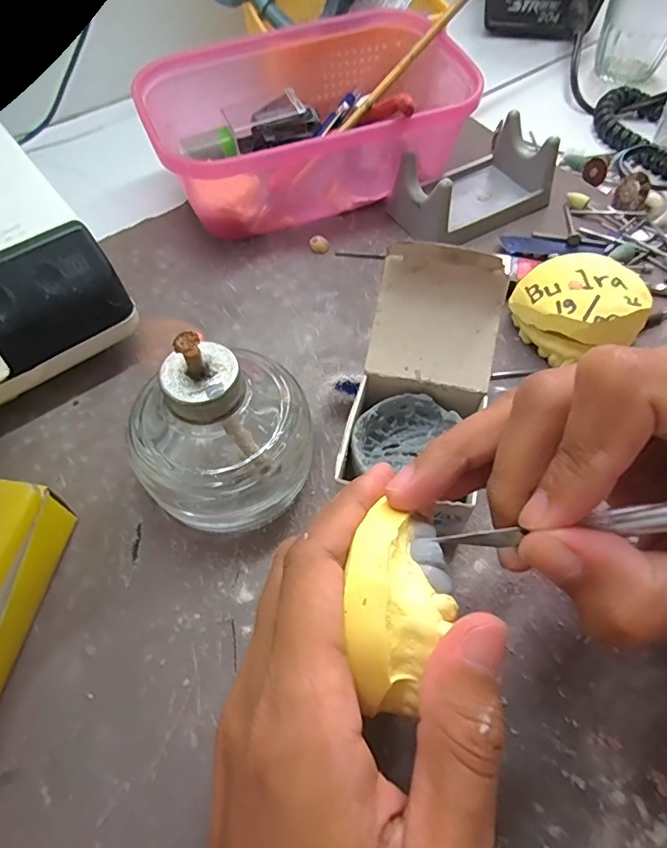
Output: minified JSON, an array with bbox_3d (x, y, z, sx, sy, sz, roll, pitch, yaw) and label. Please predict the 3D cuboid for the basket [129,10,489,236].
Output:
[{"bbox_3d":[-0.015,-0.188,0.325,0.191,0.066,0.124,-24,61,-12],"label":"basket"}]

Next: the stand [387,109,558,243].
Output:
[{"bbox_3d":[0.088,-0.155,0.320,0.100,0.036,0.060,-30,63,-16],"label":"stand"}]

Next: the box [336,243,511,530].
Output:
[{"bbox_3d":[0.039,-0.016,0.216,0.053,0.072,0.091,11,60,8],"label":"box"}]

